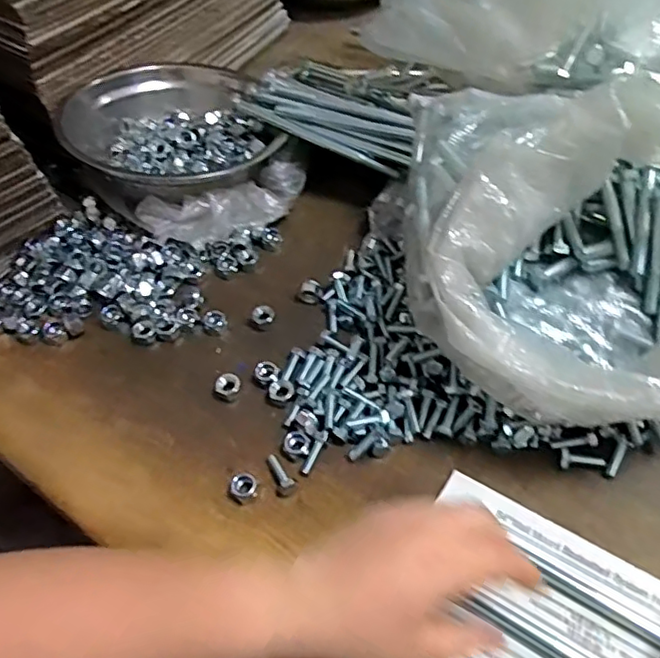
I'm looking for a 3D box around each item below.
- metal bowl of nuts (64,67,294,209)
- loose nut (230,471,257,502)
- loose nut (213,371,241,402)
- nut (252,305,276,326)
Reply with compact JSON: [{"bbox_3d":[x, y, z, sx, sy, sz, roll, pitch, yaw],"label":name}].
[{"bbox_3d":[-0.147,-0.180,0.575,0.160,0.067,0.171,-3,53,4],"label":"metal bowl of nuts"},{"bbox_3d":[-0.059,0.107,0.412,0.018,0.010,0.017,-20,54,-9],"label":"loose nut"},{"bbox_3d":[-0.078,0.044,0.461,0.018,0.012,0.020,25,60,22],"label":"loose nut"},{"bbox_3d":[-0.055,-0.011,0.498,0.019,0.010,0.015,-9,53,-2],"label":"nut"}]

